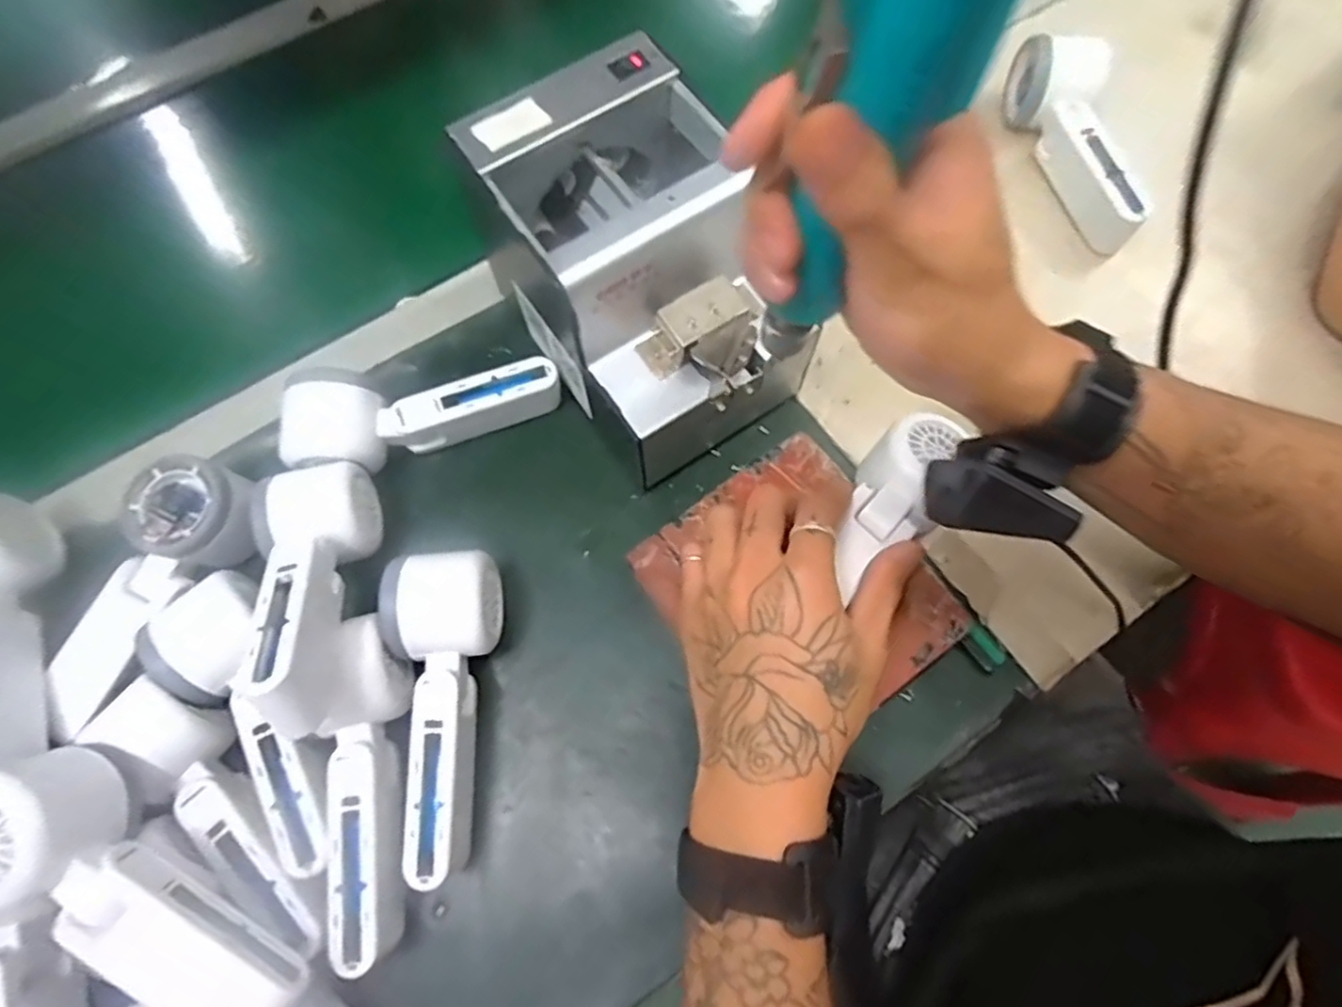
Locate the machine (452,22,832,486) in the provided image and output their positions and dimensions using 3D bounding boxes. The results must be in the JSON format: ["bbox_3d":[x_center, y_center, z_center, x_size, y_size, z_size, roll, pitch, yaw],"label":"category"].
[{"bbox_3d":[-0.015,-0.131,0.403,0.125,0.145,0.172,-33,73,-10],"label":"machine"}]

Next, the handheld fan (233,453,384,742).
[{"bbox_3d":[-0.195,0.044,0.359,0.061,0.051,0.160,-12,47,-3],"label":"handheld fan"}]

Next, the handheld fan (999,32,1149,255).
[{"bbox_3d":[0.290,-0.257,0.494,0.060,0.053,0.159,-2,70,0],"label":"handheld fan"}]

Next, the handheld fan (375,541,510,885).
[{"bbox_3d":[-0.123,0.110,0.378,0.059,0.048,0.167,-6,70,-1],"label":"handheld fan"}]

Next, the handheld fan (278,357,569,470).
[{"bbox_3d":[-0.155,-0.054,0.429,0.168,0.053,0.054,-7,70,-2],"label":"handheld fan"}]

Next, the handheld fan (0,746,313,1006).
[{"bbox_3d":[-0.242,0.179,0.305,0.164,0.054,0.063,41,75,-6],"label":"handheld fan"}]

